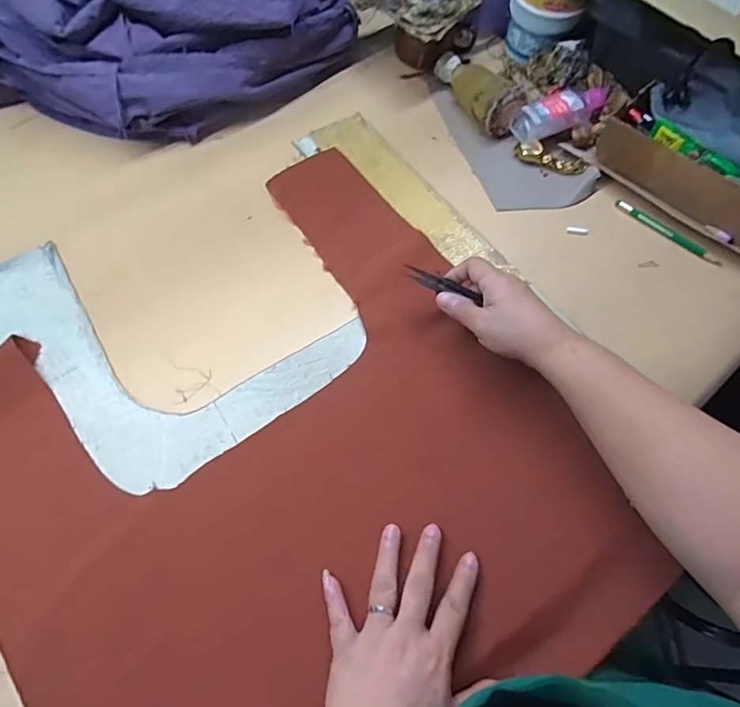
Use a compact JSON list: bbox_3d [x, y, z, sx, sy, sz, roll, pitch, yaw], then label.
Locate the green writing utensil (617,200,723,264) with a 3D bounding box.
[{"bbox_3d":[0.309,-0.127,0.517,0.007,0.007,0.117,-41,68,-18],"label":"green writing utensil"}]

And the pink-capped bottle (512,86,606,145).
[{"bbox_3d":[0.216,-0.273,0.569,0.109,0.038,0.035,-26,65,-13],"label":"pink-capped bottle"}]

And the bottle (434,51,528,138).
[{"bbox_3d":[0.132,-0.316,0.590,0.058,0.053,0.130,-26,65,-13],"label":"bottle"}]

